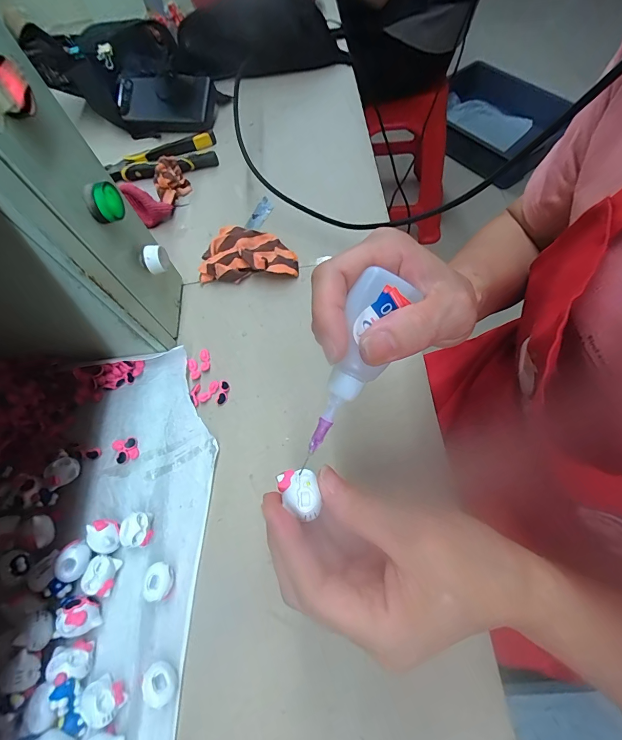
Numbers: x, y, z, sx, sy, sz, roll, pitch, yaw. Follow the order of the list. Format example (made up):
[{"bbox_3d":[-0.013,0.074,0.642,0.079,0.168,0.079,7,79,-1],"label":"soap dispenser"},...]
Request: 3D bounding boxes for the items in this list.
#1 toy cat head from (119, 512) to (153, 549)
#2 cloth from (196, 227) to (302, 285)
[{"bbox_3d":[-0.136,0.127,0.283,0.018,0.022,0.024,-21,63,-3],"label":"toy cat head"},{"bbox_3d":[-0.069,-0.134,0.421,0.111,0.024,0.071,5,64,10],"label":"cloth"}]

